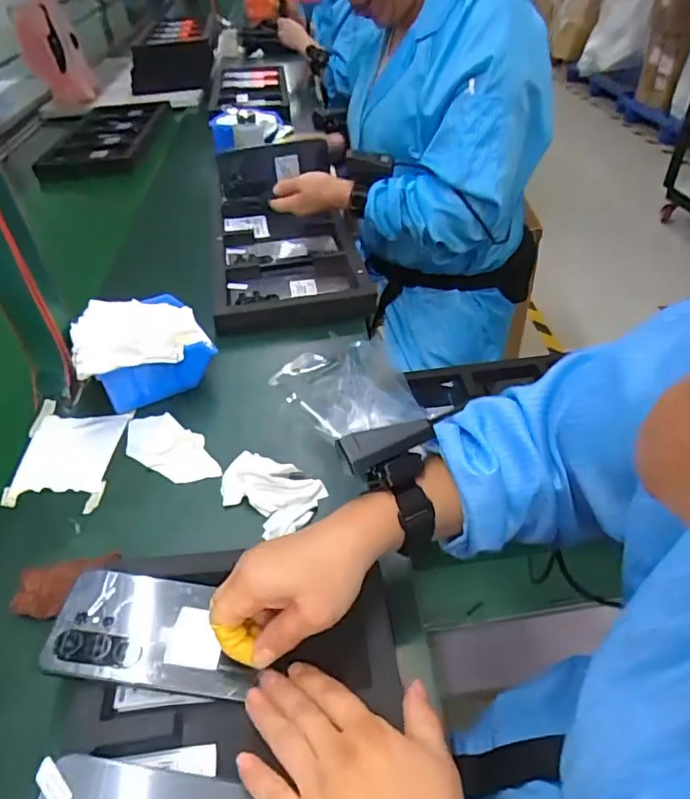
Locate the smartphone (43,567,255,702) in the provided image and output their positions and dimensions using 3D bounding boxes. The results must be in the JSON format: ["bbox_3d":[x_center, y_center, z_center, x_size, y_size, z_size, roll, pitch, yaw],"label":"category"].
[{"bbox_3d":[-0.137,0.167,0.399,0.140,0.016,0.075,5,42,1],"label":"smartphone"}]

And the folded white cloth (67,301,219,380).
[{"bbox_3d":[-0.235,-0.079,0.623,0.139,0.025,0.125,-19,44,-15],"label":"folded white cloth"}]

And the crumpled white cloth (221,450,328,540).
[{"bbox_3d":[-0.074,0.085,0.523,0.098,0.030,0.070,22,49,27],"label":"crumpled white cloth"}]

